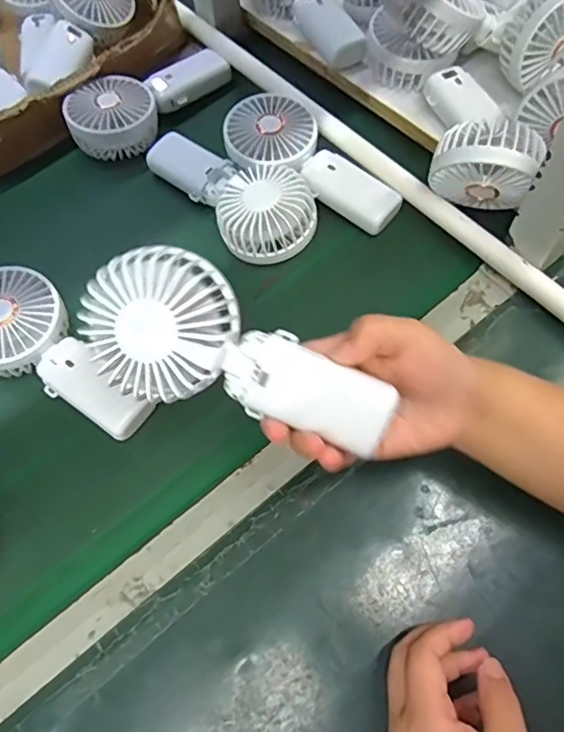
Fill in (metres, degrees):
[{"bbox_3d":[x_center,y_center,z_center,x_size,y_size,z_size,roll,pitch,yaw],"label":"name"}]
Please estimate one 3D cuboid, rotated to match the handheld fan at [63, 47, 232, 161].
[{"bbox_3d":[-0.133,-0.279,0.571,0.184,0.039,0.071,-36,68,-14],"label":"handheld fan"}]

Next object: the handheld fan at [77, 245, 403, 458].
[{"bbox_3d":[-0.023,-0.005,0.312,0.174,0.034,0.078,25,68,-4],"label":"handheld fan"}]

